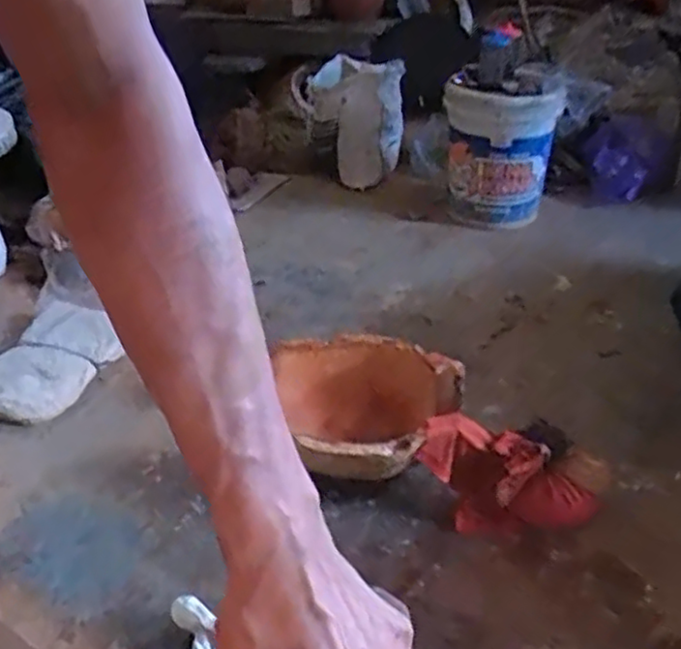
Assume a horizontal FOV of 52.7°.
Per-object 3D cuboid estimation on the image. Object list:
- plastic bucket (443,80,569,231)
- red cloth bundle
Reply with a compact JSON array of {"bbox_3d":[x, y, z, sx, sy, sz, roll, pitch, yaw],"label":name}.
[{"bbox_3d":[0.409,-0.465,1.817,0.290,0.313,0.331,11,35,14],"label":"plastic bucket"},{"bbox_3d":[0.251,0.235,1.035,0.258,0.156,0.092,7,36,10],"label":"red cloth bundle"}]

